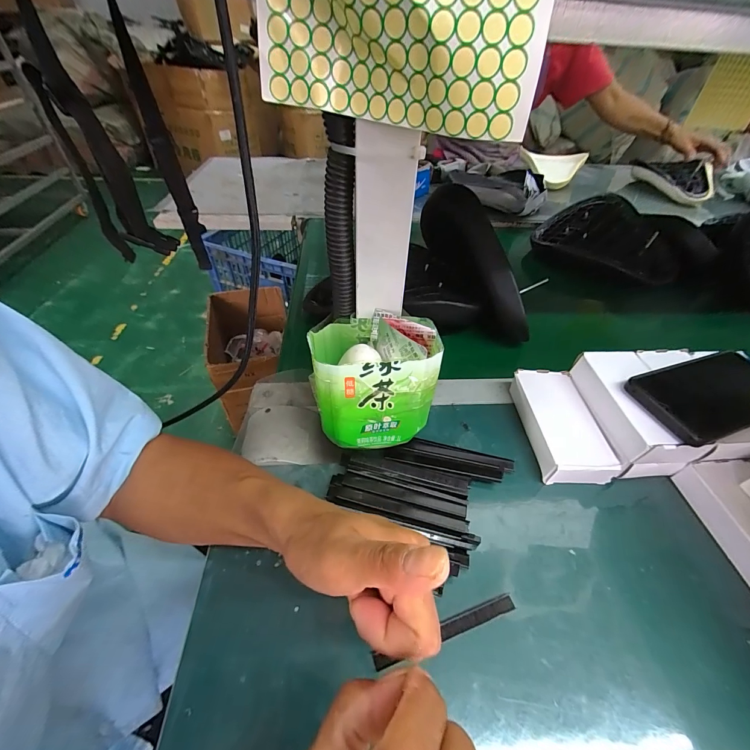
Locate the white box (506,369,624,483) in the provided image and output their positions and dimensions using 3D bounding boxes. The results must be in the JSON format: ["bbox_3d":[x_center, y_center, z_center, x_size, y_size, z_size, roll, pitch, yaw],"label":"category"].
[{"bbox_3d":[0.196,0.050,0.360,0.071,0.031,0.124,1,46,-3],"label":"white box"}]

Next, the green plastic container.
[{"bbox_3d":[-0.003,0.001,0.295,0.109,0.087,0.083,-2,46,-6],"label":"green plastic container"}]

